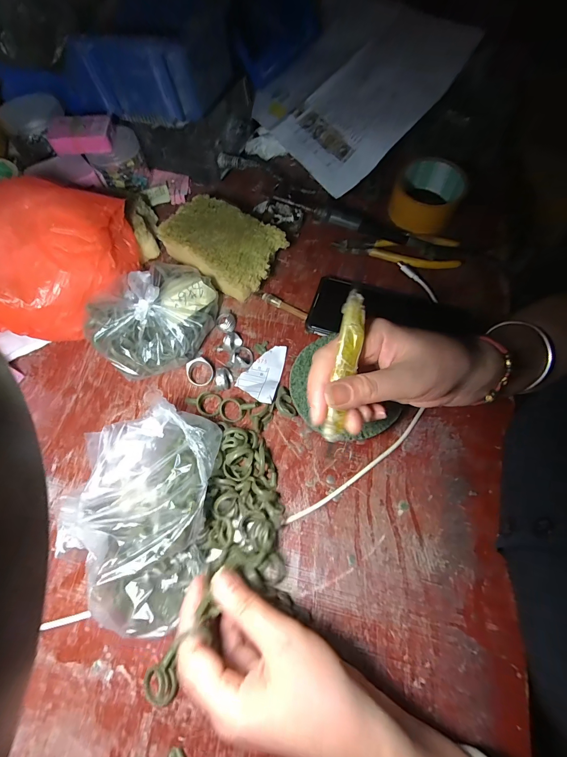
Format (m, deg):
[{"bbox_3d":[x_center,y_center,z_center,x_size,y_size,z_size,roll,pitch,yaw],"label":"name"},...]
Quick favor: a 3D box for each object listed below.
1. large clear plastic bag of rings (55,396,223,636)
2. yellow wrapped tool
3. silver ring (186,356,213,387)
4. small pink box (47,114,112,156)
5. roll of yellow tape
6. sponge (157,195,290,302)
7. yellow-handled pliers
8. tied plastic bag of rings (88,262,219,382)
[{"bbox_3d":[-0.111,0.106,0.274,0.103,0.064,0.164,4,65,3],"label":"large clear plastic bag of rings"},{"bbox_3d":[0.042,-0.007,0.227,0.016,0.008,0.100,10,95,6],"label":"yellow wrapped tool"},{"bbox_3d":[-0.087,-0.007,0.352,0.027,0.006,0.029,-31,107,-12],"label":"silver ring"},{"bbox_3d":[-0.256,-0.310,0.424,0.067,0.020,0.050,-7,65,-2],"label":"small pink box"},{"bbox_3d":[0.185,-0.237,0.436,0.083,0.041,0.087,-1,65,1],"label":"roll of yellow tape"},{"bbox_3d":[-0.074,-0.157,0.409,0.138,0.043,0.097,29,69,14],"label":"sponge"},{"bbox_3d":[0.142,-0.160,0.423,0.150,0.007,0.053,-1,65,1],"label":"yellow-handled pliers"},{"bbox_3d":[-0.128,-0.062,0.355,0.090,0.062,0.131,41,72,18],"label":"tied plastic bag of rings"}]

